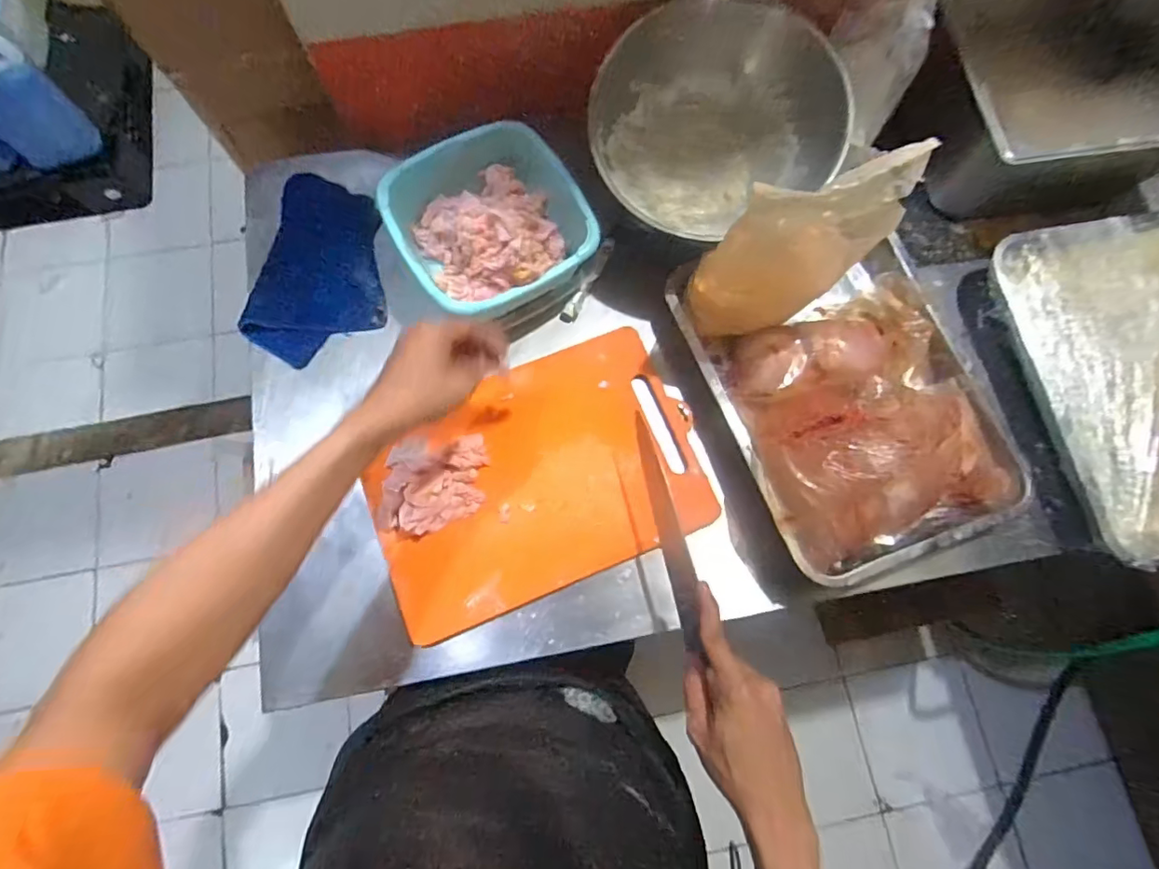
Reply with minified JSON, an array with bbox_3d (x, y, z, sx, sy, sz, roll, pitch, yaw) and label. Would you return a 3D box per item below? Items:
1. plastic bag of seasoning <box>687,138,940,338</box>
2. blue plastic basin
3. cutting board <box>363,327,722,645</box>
[{"bbox_3d":[0.206,-0.171,0.525,0.165,0.199,0.057,-11,76,-4],"label":"plastic bag of seasoning"},{"bbox_3d":[-0.100,-0.236,0.617,0.198,0.081,0.188,-29,78,-8],"label":"blue plastic basin"},{"bbox_3d":[-0.044,0.043,0.594,0.348,0.012,0.241,-21,79,-8],"label":"cutting board"}]

